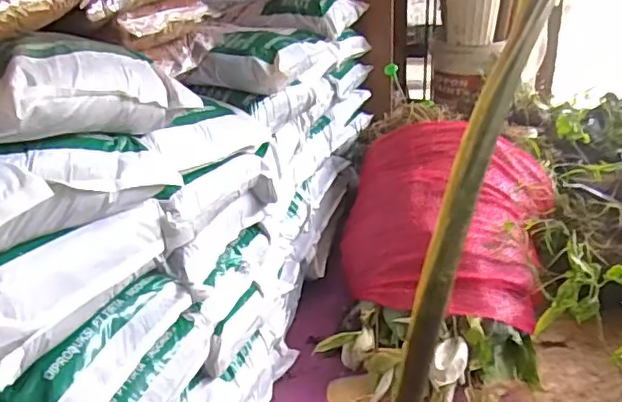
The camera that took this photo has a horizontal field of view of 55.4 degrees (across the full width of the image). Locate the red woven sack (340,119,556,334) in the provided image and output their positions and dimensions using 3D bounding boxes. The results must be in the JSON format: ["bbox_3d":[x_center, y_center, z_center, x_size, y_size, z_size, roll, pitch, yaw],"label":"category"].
[{"bbox_3d":[0.312,0.017,1.345,0.425,0.231,0.511,9,31,20],"label":"red woven sack"}]

